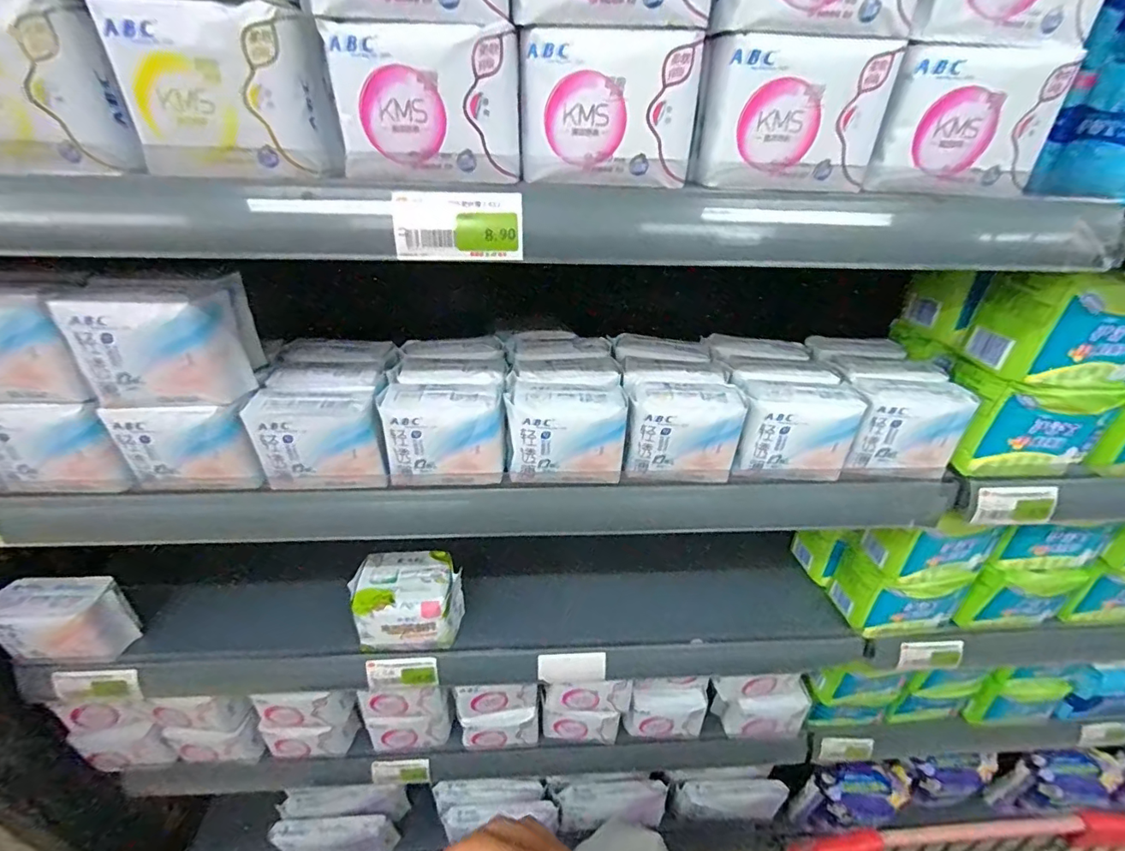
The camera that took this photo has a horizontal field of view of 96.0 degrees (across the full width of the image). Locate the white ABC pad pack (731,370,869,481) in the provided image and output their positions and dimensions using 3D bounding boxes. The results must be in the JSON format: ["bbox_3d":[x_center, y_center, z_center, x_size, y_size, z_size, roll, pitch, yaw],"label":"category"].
[{"bbox_3d":[0.214,-0.004,0.476,0.101,0.087,0.065,4,34,3],"label":"white ABC pad pack"}]

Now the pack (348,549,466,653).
[{"bbox_3d":[-0.177,0.202,0.593,0.115,0.078,0.082,-2,34,-6],"label":"pack"}]

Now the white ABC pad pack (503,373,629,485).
[{"bbox_3d":[0.004,0.002,0.463,0.102,0.084,0.064,3,34,1],"label":"white ABC pad pack"}]

